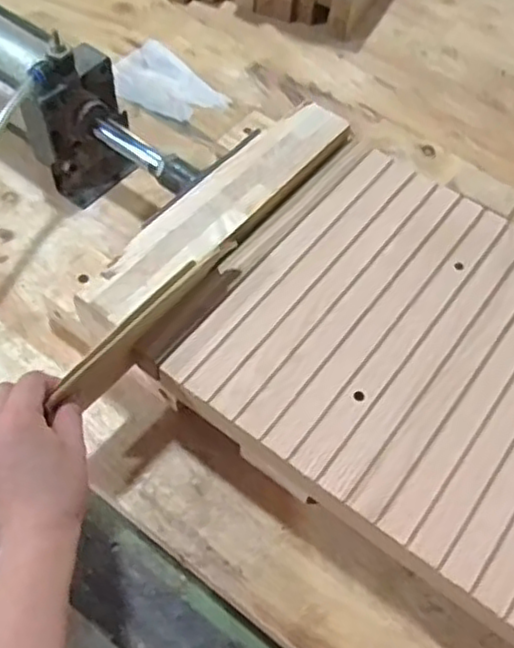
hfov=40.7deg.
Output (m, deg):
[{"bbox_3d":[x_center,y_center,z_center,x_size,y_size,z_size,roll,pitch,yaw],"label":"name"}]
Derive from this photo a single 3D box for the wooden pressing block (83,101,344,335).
[{"bbox_3d":[-0.028,-0.104,0.619,0.062,0.034,0.312,35,60,18],"label":"wooden pressing block"}]

